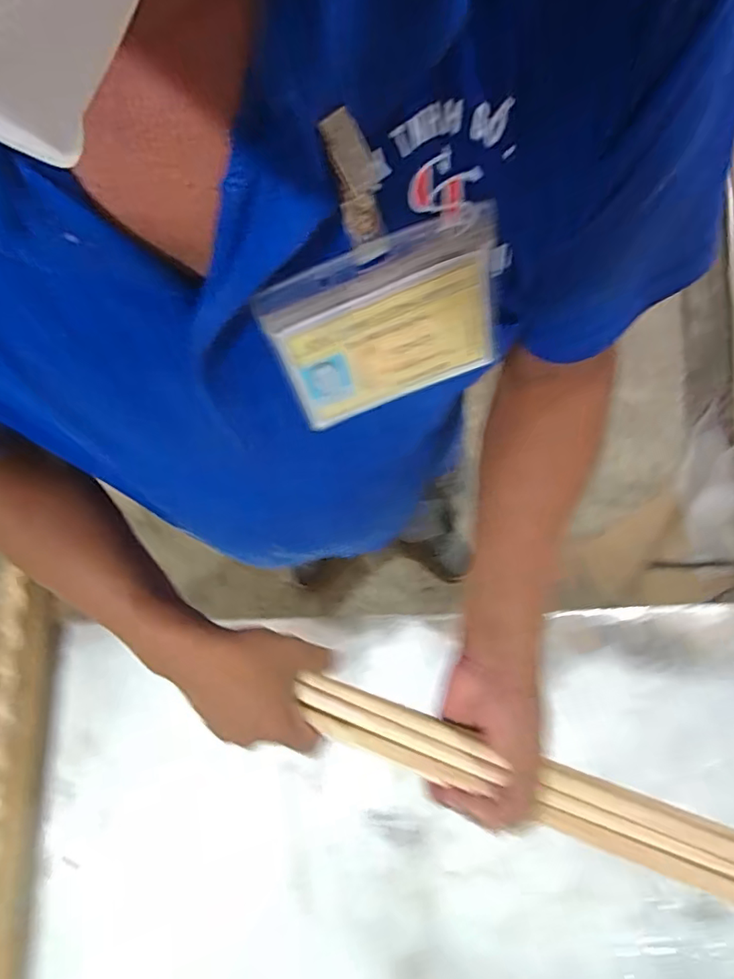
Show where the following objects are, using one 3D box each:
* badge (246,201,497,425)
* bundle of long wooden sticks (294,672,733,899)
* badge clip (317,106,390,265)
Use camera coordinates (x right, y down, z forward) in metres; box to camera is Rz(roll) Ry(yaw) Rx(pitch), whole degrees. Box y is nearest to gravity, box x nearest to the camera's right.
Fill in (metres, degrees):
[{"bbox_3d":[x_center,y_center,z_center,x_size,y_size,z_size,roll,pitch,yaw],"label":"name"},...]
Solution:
[{"bbox_3d":[0.009,-0.069,0.232,0.096,0.083,0.004,-21,54,-2],"label":"badge"},{"bbox_3d":[0.182,0.236,0.373,0.506,0.025,0.038,15,78,17],"label":"bundle of long wooden sticks"},{"bbox_3d":[-0.003,-0.101,0.181,0.016,0.050,0.007,-36,58,-7],"label":"badge clip"}]

